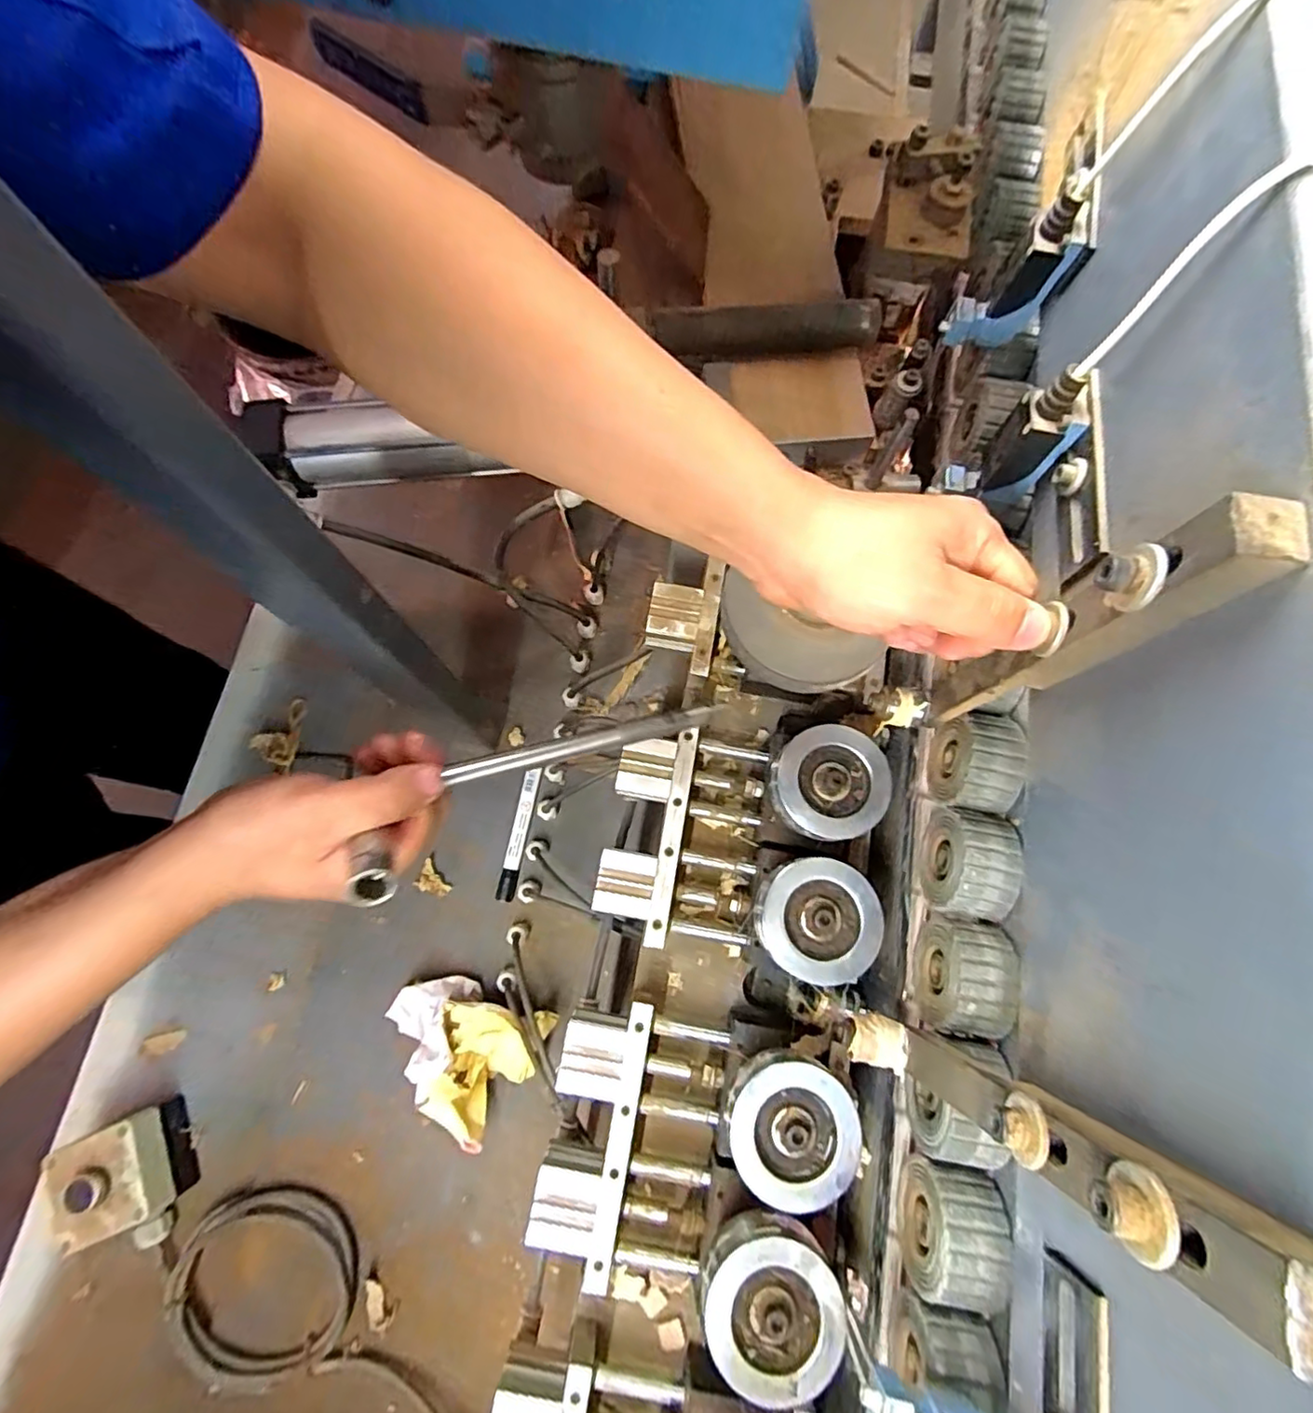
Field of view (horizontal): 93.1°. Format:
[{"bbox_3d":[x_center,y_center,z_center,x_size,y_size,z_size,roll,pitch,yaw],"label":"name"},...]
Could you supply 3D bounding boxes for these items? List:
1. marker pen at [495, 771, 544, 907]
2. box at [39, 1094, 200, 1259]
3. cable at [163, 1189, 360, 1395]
[{"bbox_3d":[-0.136,0.125,0.611,0.017,0.018,0.128,10,76,1],"label":"marker pen"},{"bbox_3d":[-0.445,0.401,0.517,0.075,0.062,0.103,-22,77,-7],"label":"box"},{"bbox_3d":[-0.328,0.484,0.517,0.147,0.012,0.142,0,76,-2],"label":"cable"}]

